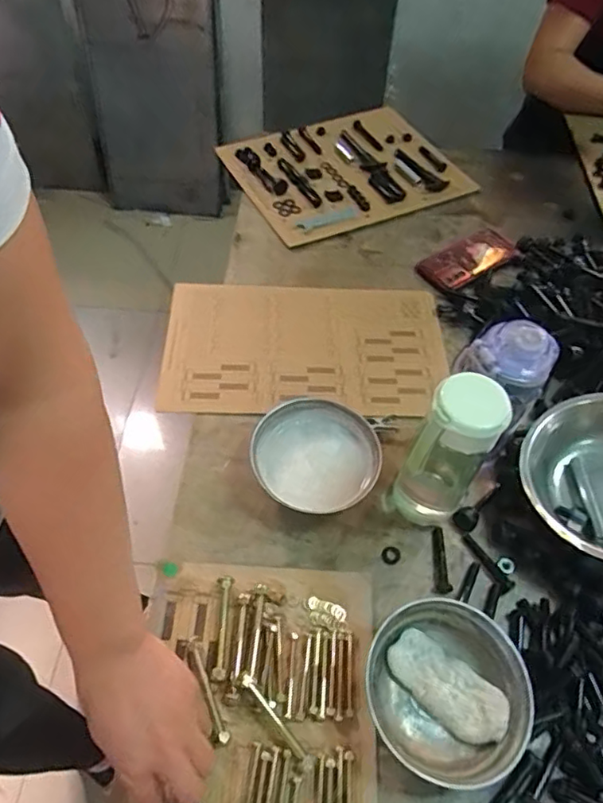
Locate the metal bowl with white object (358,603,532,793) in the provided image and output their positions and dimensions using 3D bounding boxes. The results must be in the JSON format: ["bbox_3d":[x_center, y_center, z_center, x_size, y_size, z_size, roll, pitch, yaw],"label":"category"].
[{"bbox_3d":[0.135,0.263,0.519,0.137,0.048,0.141,1,52,-1],"label":"metal bowl with white object"}]

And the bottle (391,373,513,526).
[{"bbox_3d":[0.143,0.061,0.577,0.074,0.200,0.074,1,54,-1],"label":"bottle"}]

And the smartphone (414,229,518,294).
[{"bbox_3d":[0.264,-0.228,0.896,0.168,0.009,0.078,-34,62,-23],"label":"smartphone"}]

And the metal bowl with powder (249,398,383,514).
[{"bbox_3d":[0.014,0.068,0.655,0.143,0.042,0.141,1,54,-1],"label":"metal bowl with powder"}]

